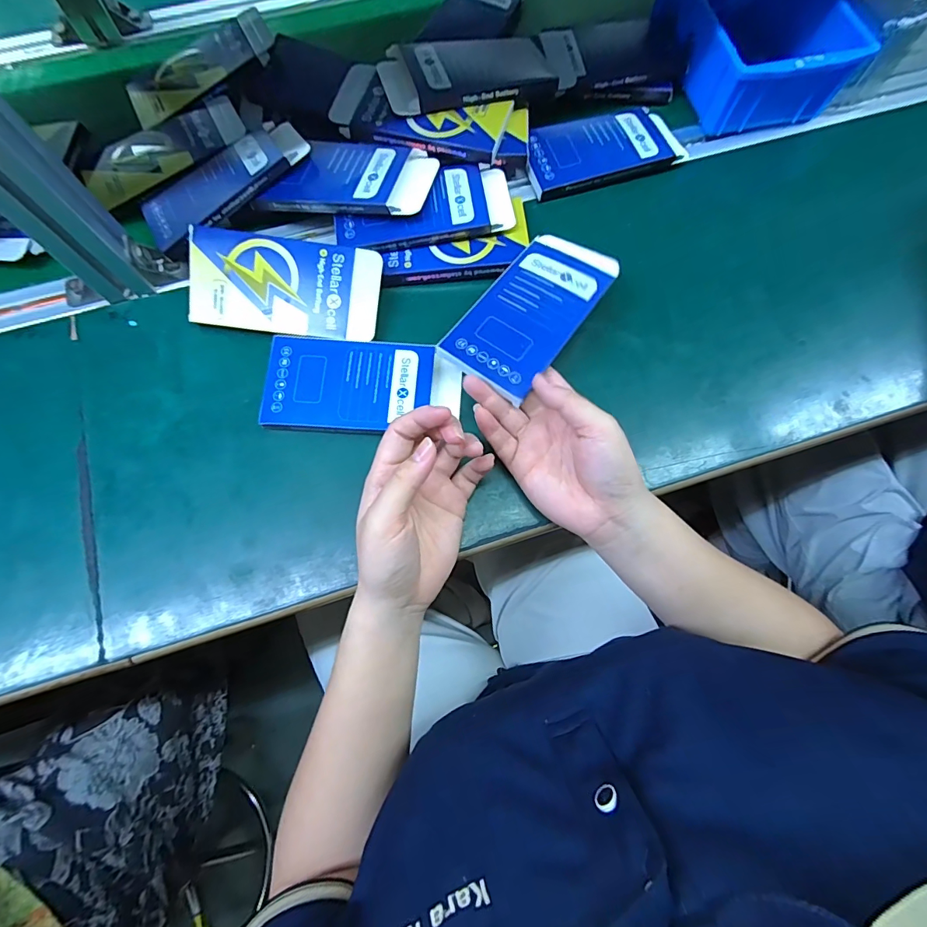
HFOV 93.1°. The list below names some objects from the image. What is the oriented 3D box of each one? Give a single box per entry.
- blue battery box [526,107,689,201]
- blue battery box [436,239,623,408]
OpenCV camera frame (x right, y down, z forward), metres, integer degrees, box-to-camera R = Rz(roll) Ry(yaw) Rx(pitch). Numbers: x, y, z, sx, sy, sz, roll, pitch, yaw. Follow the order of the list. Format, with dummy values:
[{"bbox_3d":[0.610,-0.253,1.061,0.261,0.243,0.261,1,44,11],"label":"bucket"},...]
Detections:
[{"bbox_3d":[0.133,-0.306,0.426,0.155,0.012,0.080,-19,73,-5],"label":"blue battery box"},{"bbox_3d":[0.056,-0.124,0.350,0.078,0.018,0.153,35,77,9],"label":"blue battery box"}]

